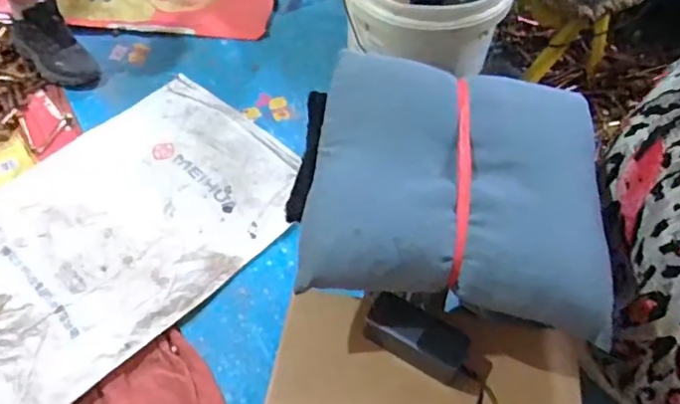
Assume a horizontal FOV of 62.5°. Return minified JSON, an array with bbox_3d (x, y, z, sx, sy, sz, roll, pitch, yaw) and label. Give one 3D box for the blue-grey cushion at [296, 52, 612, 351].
[{"bbox_3d":[0.157,-0.038,0.729,0.369,0.091,0.357,7,53,6],"label":"blue-grey cushion"}]

